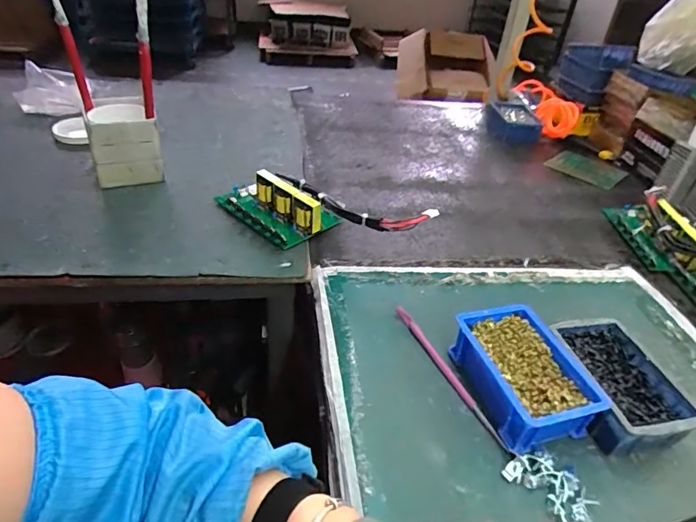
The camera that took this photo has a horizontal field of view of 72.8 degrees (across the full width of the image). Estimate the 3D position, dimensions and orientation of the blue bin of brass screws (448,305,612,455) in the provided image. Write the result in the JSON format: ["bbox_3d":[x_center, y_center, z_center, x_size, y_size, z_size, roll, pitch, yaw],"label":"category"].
[{"bbox_3d":[0.183,0.120,0.502,0.109,0.053,0.146,-7,39,-19],"label":"blue bin of brass screws"}]

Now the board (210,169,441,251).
[{"bbox_3d":[-0.051,-0.067,0.704,0.330,0.071,0.106,17,37,14],"label":"board"}]

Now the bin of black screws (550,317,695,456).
[{"bbox_3d":[0.287,0.132,0.507,0.103,0.050,0.146,-4,38,-15],"label":"bin of black screws"}]

